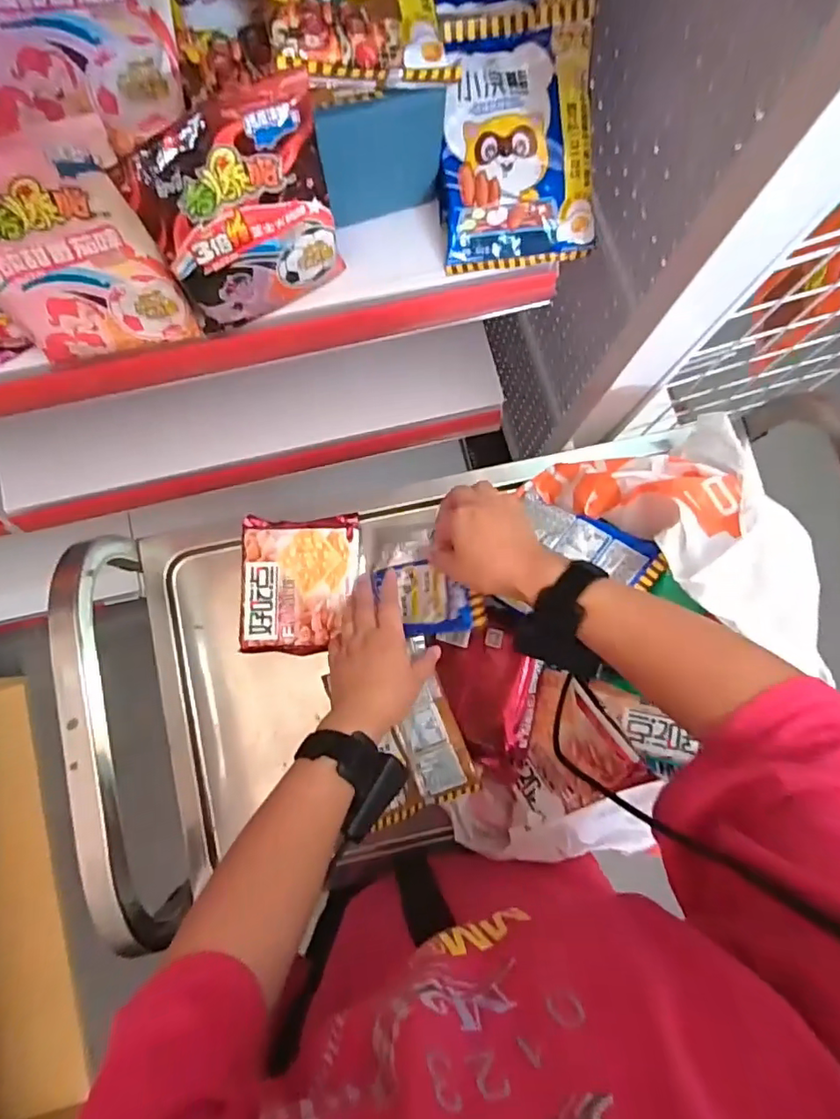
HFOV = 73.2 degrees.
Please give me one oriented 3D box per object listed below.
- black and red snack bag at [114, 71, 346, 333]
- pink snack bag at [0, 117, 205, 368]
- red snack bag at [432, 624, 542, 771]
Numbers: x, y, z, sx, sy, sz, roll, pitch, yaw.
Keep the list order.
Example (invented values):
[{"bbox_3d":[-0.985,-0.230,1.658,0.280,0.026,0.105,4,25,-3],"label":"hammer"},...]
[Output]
[{"bbox_3d":[-0.123,-0.240,0.401,0.124,0.143,0.046,-36,84,-6],"label":"black and red snack bag"},{"bbox_3d":[-0.252,-0.219,0.404,0.124,0.150,0.045,-17,55,-4],"label":"pink snack bag"},{"bbox_3d":[0.065,0.129,0.550,0.093,0.040,0.135,10,92,32],"label":"red snack bag"}]

